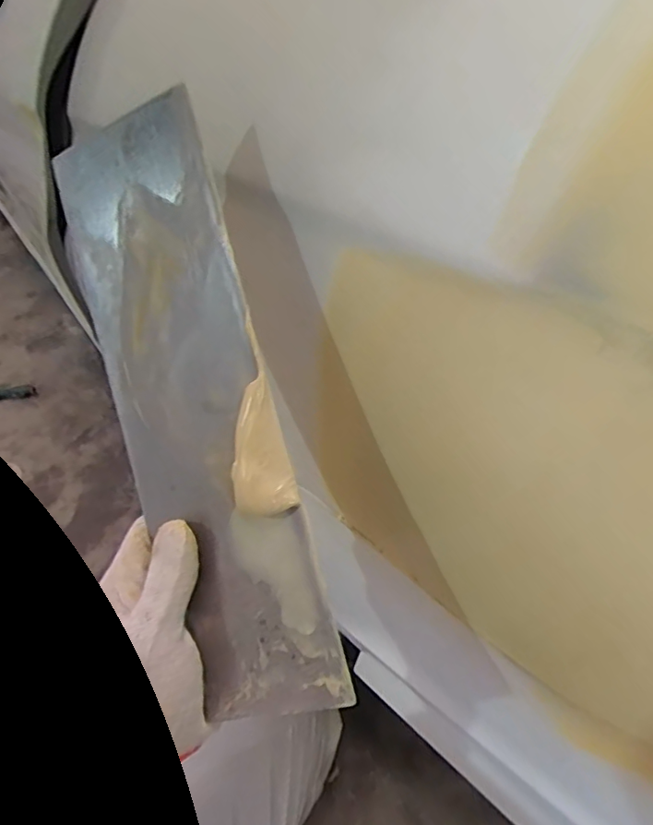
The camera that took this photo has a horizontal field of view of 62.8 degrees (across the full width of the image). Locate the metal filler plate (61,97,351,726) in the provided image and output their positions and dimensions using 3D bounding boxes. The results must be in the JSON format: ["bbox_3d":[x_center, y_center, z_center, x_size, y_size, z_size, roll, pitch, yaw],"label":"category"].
[{"bbox_3d":[-0.076,-0.001,0.299,0.102,0.337,0.011,-17,-4,23],"label":"metal filler plate"}]

